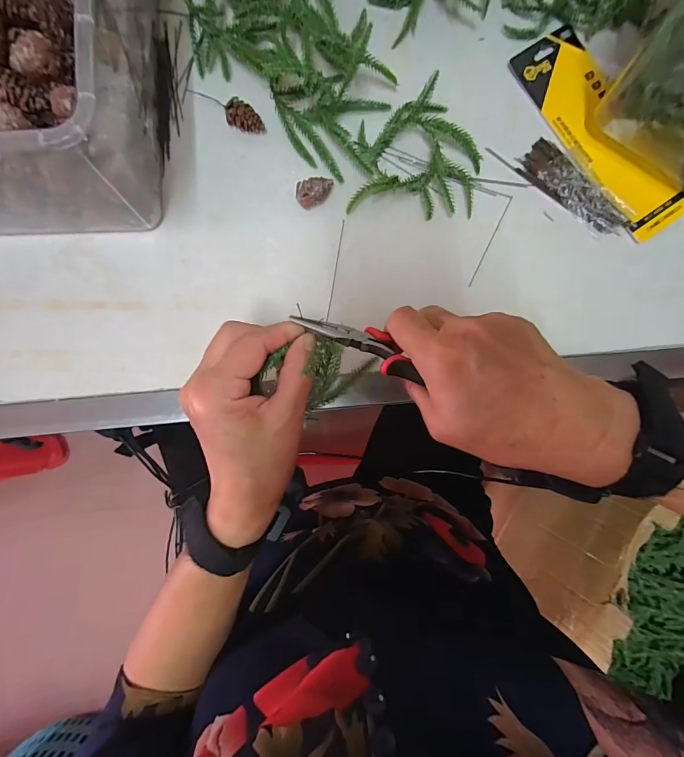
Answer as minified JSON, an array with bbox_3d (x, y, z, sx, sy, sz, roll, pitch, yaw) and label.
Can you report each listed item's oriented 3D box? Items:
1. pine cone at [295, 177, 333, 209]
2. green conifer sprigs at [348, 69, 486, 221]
[{"bbox_3d":[-0.024,-0.169,0.338,0.035,0.021,0.017,-21,88,-4],"label":"pine cone"},{"bbox_3d":[0.072,-0.209,0.339,0.116,0.033,0.114,6,86,-2],"label":"green conifer sprigs"}]

